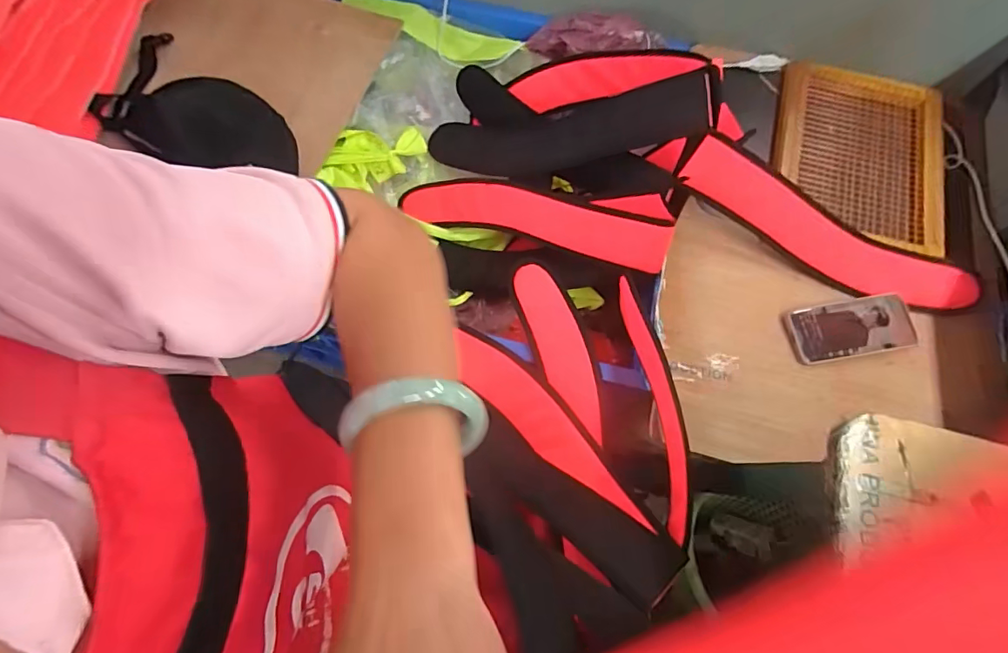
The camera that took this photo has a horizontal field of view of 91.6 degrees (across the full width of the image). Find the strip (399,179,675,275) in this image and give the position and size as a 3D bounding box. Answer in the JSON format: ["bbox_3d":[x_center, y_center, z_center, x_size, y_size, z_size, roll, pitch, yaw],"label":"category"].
[{"bbox_3d":[0.038,-0.168,0.745,0.416,0.030,0.086,16,106,22],"label":"strip"}]

